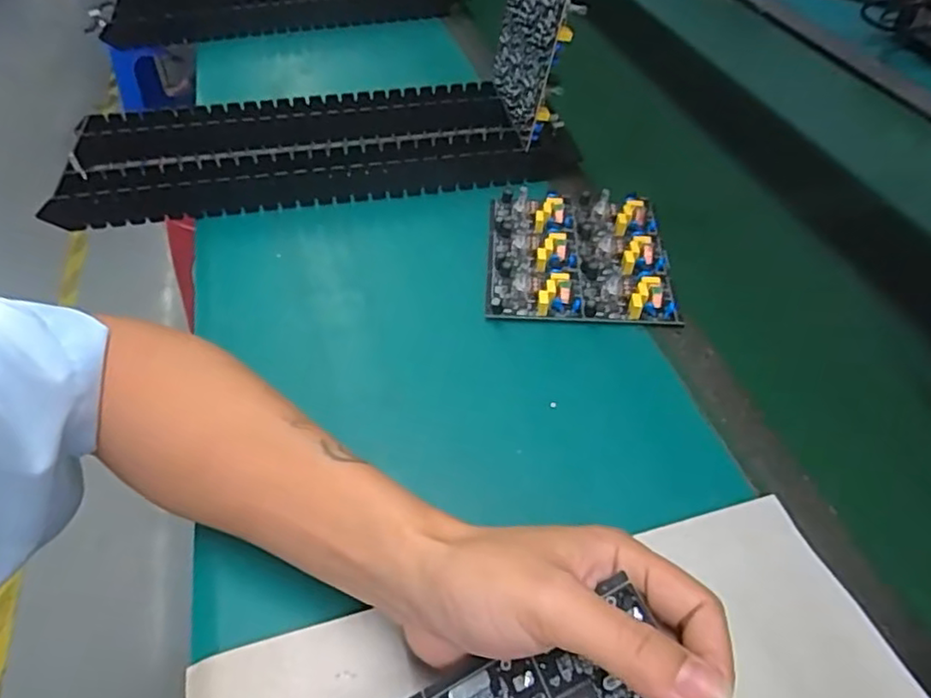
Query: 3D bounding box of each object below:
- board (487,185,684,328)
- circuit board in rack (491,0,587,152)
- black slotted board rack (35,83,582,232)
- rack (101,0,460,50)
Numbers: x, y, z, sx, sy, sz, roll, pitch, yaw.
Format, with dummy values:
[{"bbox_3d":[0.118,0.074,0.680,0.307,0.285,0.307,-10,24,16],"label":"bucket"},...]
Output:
[{"bbox_3d":[0.084,-0.073,0.489,0.132,0.023,0.132,2,47,2],"label":"board"},{"bbox_3d":[0.061,-0.265,0.552,0.025,0.141,0.143,-3,56,-15],"label":"circuit board in rack"},{"bbox_3d":[-0.129,-0.183,0.586,0.427,0.031,0.140,-7,48,-7],"label":"black slotted board rack"},{"bbox_3d":[-0.230,-0.453,0.846,0.436,0.045,0.160,-6,47,-7],"label":"rack"}]

